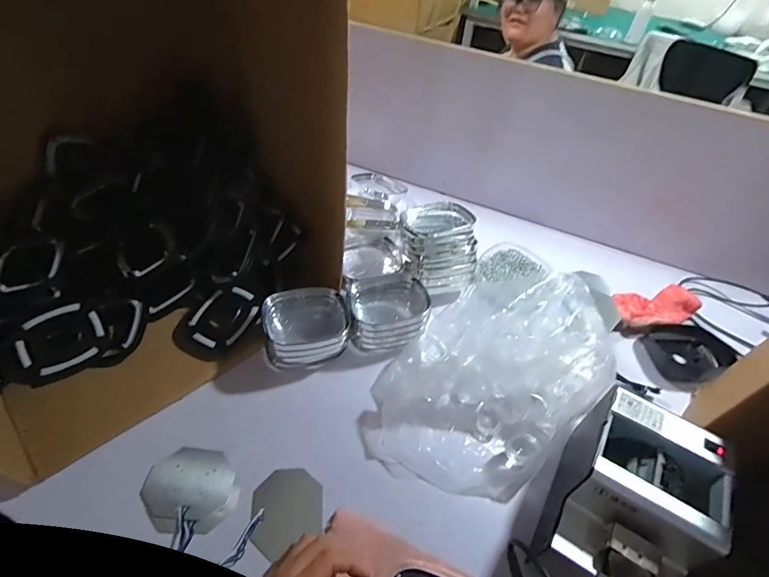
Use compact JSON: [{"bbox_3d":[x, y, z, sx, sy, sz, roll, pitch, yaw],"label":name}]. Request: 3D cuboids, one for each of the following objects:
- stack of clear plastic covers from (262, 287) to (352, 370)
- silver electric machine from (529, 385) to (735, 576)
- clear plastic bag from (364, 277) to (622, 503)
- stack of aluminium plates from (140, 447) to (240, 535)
[{"bbox_3d":[-0.113,0.062,0.630,0.121,0.075,0.099,-9,48,-13],"label":"stack of clear plastic covers"},{"bbox_3d":[0.260,0.235,0.463,0.132,0.134,0.187,25,50,18],"label":"silver electric machine"},{"bbox_3d":[0.160,0.112,0.605,0.385,0.109,0.232,-32,57,-30],"label":"clear plastic bag"},{"bbox_3d":[-0.229,0.237,0.509,0.092,0.010,0.103,-29,55,-28],"label":"stack of aluminium plates"}]

